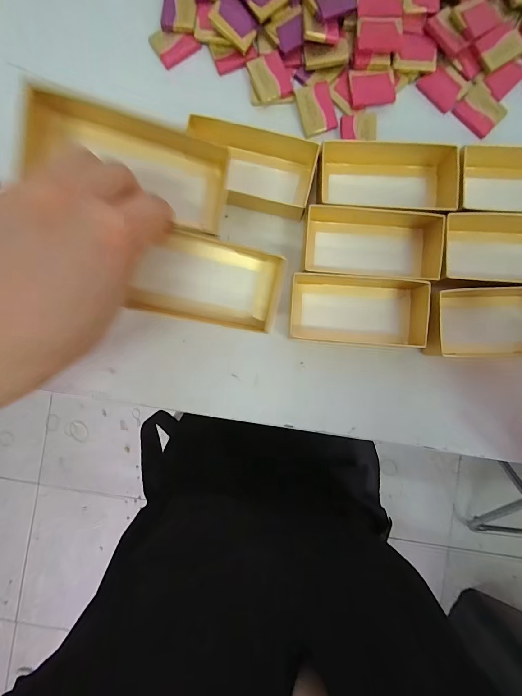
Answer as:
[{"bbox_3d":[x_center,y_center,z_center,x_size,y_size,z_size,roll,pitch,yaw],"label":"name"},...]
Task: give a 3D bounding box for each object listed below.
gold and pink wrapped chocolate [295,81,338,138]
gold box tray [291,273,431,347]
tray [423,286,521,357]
[{"bbox_3d":[0.052,-0.219,0.281,0.032,0.004,0.040,-16,90,1],"label":"gold and pink wrapped chocolate"},{"bbox_3d":[0.086,-0.036,0.275,0.112,0.031,0.062,5,90,1],"label":"gold box tray"},{"bbox_3d":[0.204,-0.024,0.272,0.123,0.030,0.063,-3,90,1],"label":"tray"}]

